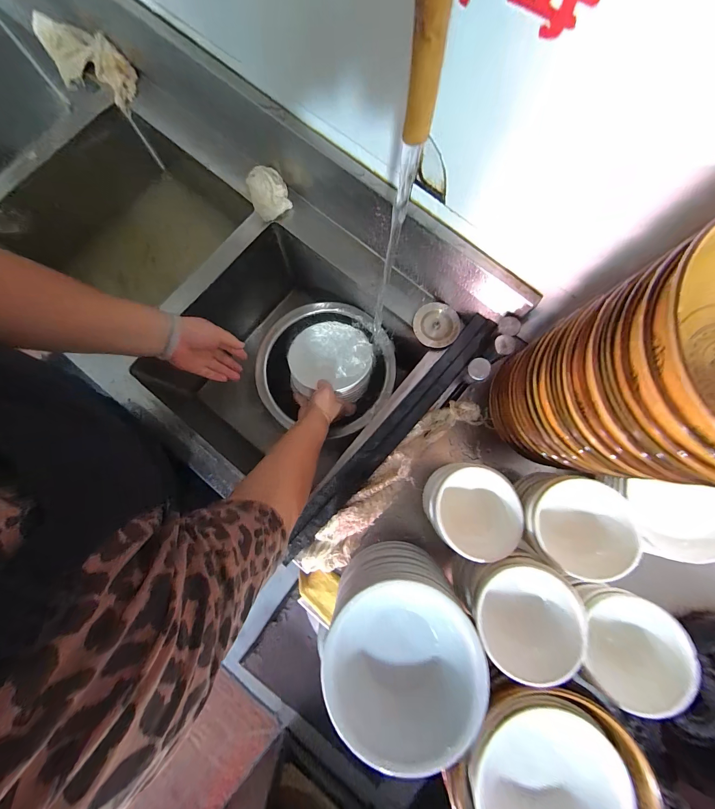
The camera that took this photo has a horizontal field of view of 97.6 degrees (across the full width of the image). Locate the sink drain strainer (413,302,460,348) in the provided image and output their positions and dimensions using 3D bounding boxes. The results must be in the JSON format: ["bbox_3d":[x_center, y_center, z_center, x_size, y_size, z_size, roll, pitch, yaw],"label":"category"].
[{"bbox_3d":[0.146,-0.146,0.568,0.077,0.025,0.084,0,80,0],"label":"sink drain strainer"}]

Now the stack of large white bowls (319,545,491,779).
[{"bbox_3d":[0.044,0.279,0.381,0.171,0.152,0.151,-29,81,-5],"label":"stack of large white bowls"}]

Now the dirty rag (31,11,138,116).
[{"bbox_3d":[-0.567,-0.720,0.666,0.248,0.075,0.088,34,82,6],"label":"dirty rag"}]

